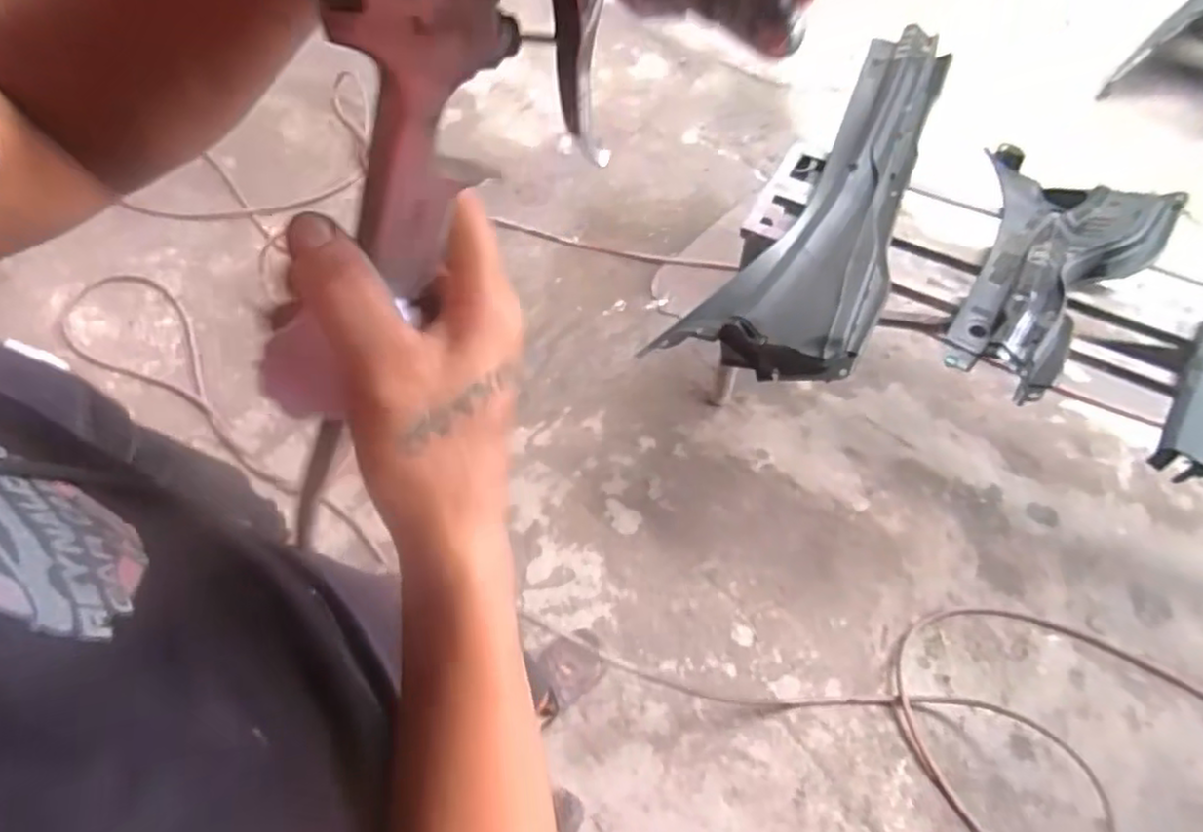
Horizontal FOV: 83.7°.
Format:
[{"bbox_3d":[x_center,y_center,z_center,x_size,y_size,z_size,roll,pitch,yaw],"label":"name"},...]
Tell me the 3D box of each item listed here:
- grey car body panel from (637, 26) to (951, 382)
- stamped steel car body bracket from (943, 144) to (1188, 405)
[{"bbox_3d":[0.468,-0.387,1.254,0.303,0.155,0.852,33,69,17],"label":"grey car body panel"},{"bbox_3d":[0.781,-0.261,1.143,0.264,0.113,0.591,23,66,13],"label":"stamped steel car body bracket"}]

